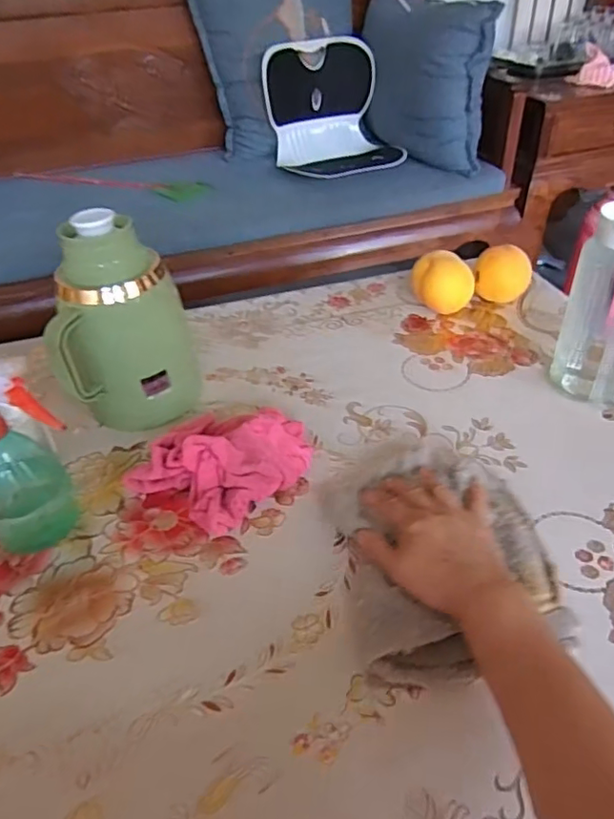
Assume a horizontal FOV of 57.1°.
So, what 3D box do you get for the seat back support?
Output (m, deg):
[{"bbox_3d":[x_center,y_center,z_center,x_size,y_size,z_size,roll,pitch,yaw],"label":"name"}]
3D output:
[{"bbox_3d":[0.078,-0.829,1.607,0.328,0.327,0.282,-13,41,-11],"label":"seat back support"}]

